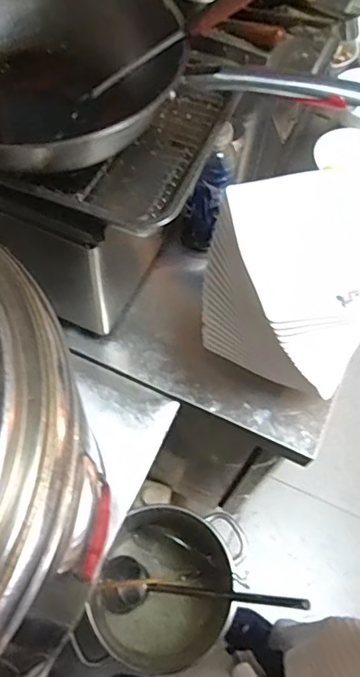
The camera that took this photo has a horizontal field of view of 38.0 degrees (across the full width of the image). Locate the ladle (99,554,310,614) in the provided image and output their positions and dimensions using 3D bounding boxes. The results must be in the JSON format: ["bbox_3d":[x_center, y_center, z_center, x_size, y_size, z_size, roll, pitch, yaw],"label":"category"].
[{"bbox_3d":[0.050,0.566,1.167,0.445,0.082,0.113,0,61,11],"label":"ladle"}]

